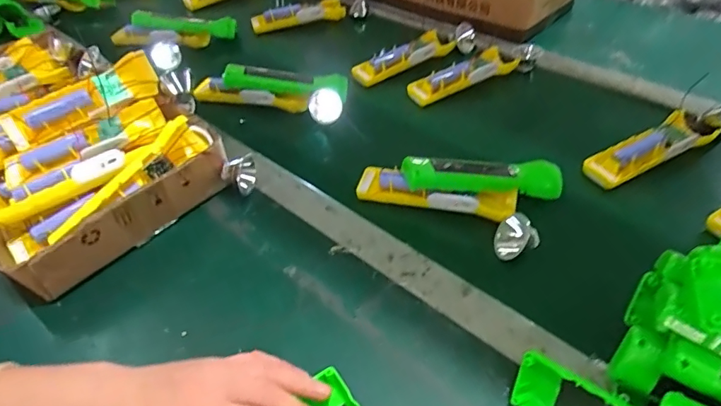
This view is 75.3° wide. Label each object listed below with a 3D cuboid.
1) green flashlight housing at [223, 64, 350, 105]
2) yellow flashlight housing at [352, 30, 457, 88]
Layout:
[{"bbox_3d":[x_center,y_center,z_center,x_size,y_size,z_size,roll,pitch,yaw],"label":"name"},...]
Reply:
[{"bbox_3d":[-0.100,-0.163,0.633,0.164,0.027,0.044,2,45,-9],"label":"green flashlight housing"},{"bbox_3d":[0.066,-0.218,0.701,0.166,0.030,0.043,-29,50,-23],"label":"yellow flashlight housing"}]

